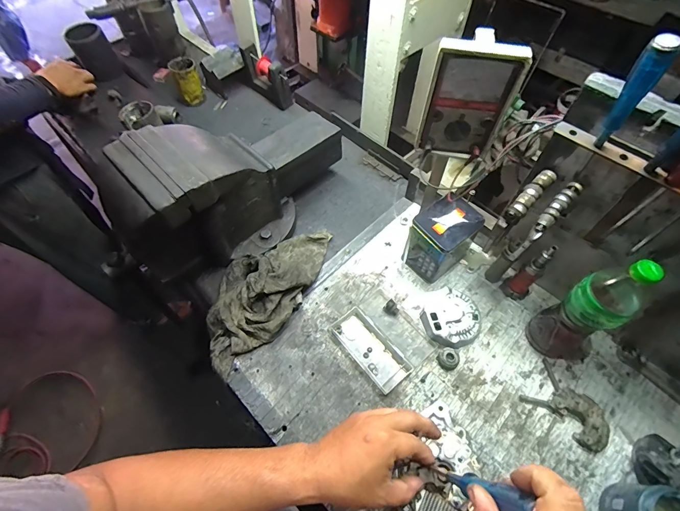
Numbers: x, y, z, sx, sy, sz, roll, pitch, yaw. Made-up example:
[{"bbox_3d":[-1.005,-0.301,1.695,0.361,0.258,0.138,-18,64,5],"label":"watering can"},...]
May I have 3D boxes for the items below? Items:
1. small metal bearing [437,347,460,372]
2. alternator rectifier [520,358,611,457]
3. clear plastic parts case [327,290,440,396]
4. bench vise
[{"bbox_3d":[0.204,0.191,0.639,0.042,0.015,0.038,-28,63,-17],"label":"small metal bearing"},{"bbox_3d":[0.399,0.261,0.591,0.090,0.028,0.134,-38,66,-21],"label":"alternator rectifier"},{"bbox_3d":[0.083,0.157,0.661,0.135,0.023,0.161,-34,65,-20],"label":"clear plastic parts case"},{"bbox_3d":[-0.217,-0.175,0.735,0.213,0.250,0.500,31,63,16],"label":"bench vise"}]

